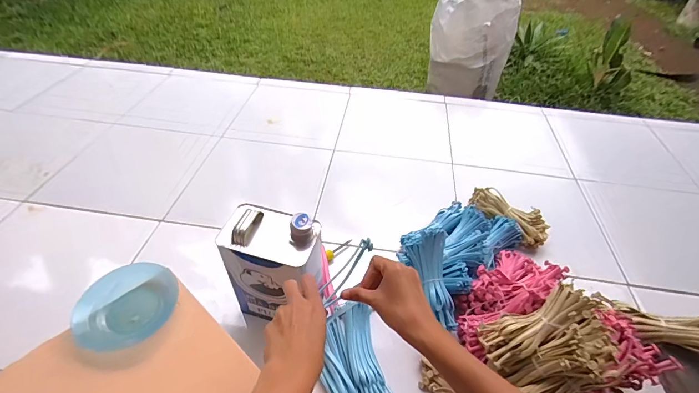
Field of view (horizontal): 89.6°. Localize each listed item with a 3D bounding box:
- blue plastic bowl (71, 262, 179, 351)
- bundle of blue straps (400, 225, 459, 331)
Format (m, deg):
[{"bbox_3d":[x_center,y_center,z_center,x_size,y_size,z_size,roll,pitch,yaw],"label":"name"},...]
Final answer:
[{"bbox_3d":[-0.310,0.150,0.498,0.122,0.031,0.113,2,45,-2],"label":"blue plastic bowl"},{"bbox_3d":[0.184,0.173,0.743,0.086,0.054,0.207,-11,75,-15],"label":"bundle of blue straps"}]

